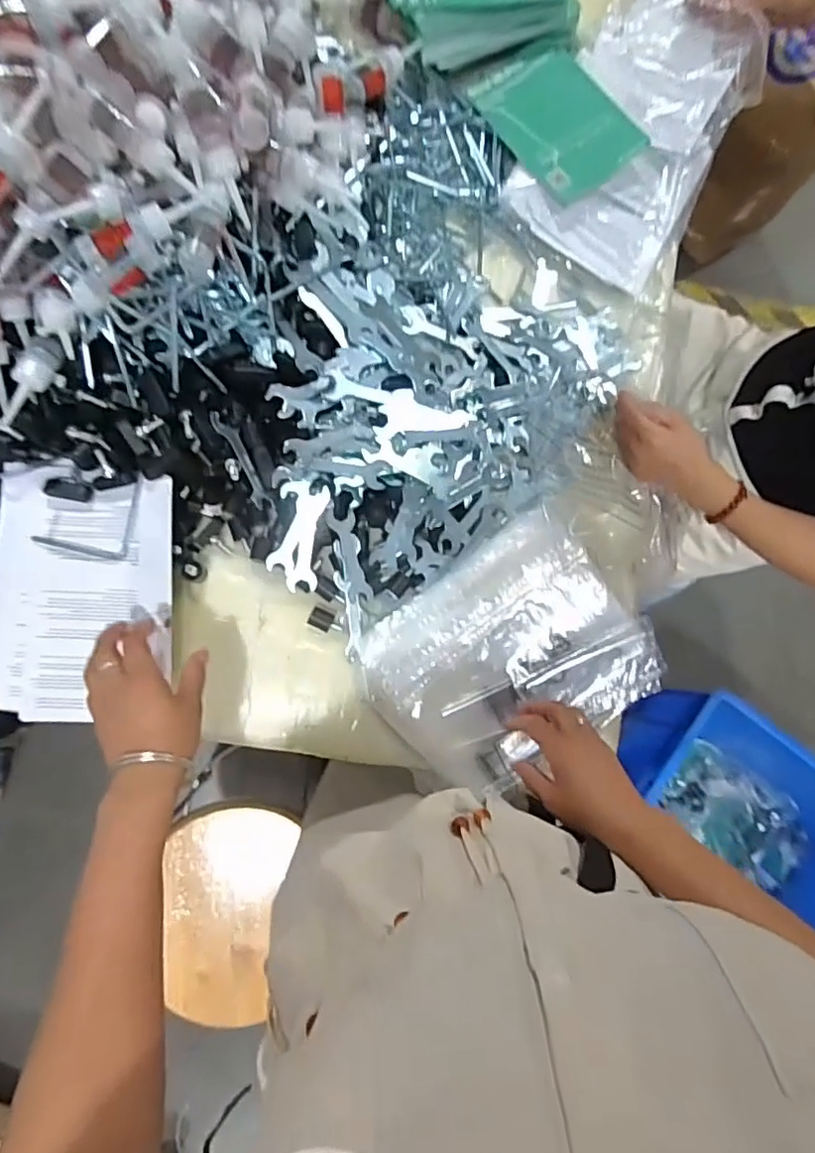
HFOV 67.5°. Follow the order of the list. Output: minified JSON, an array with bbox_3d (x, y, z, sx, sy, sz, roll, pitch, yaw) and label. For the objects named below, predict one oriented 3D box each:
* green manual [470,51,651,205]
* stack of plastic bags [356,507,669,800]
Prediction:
[{"bbox_3d":[0.163,-0.490,0.656,0.122,0.010,0.160,-36,84,-5],"label":"green manual"},{"bbox_3d":[0.105,0.085,0.606,0.264,0.047,0.219,-36,89,-9],"label":"stack of plastic bags"}]

